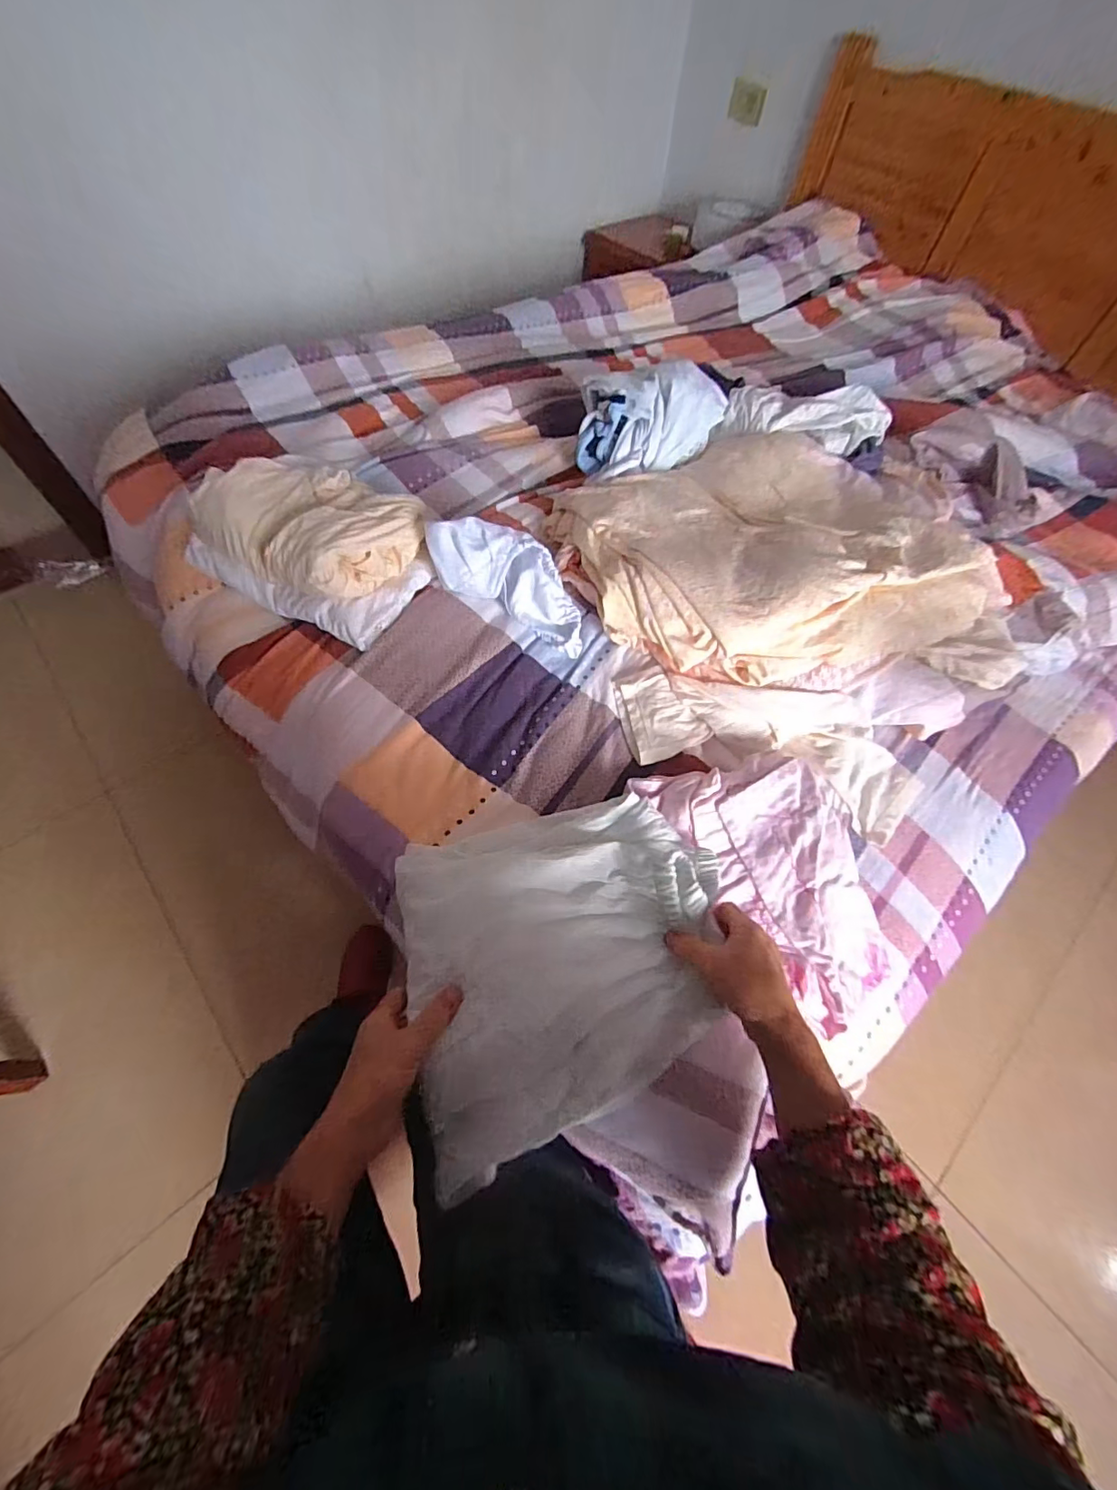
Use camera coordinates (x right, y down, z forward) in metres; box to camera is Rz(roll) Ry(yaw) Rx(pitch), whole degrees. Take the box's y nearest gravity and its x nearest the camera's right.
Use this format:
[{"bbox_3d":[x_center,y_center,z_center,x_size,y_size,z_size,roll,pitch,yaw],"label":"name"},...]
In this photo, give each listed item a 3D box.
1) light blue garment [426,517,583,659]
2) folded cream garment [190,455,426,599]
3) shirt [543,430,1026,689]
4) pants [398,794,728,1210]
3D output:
[{"bbox_3d":[-0.052,-0.229,0.688,0.230,0.091,0.105,26,61,11],"label":"light blue garment"},{"bbox_3d":[-0.329,-0.305,0.698,0.256,0.078,0.206,26,61,11],"label":"folded cream garment"},{"bbox_3d":[0.306,-0.295,0.745,0.608,0.113,0.466,-4,60,-6],"label":"shirt"},{"bbox_3d":[0.016,0.184,0.463,0.287,0.047,0.261,-12,61,-11],"label":"pants"}]

